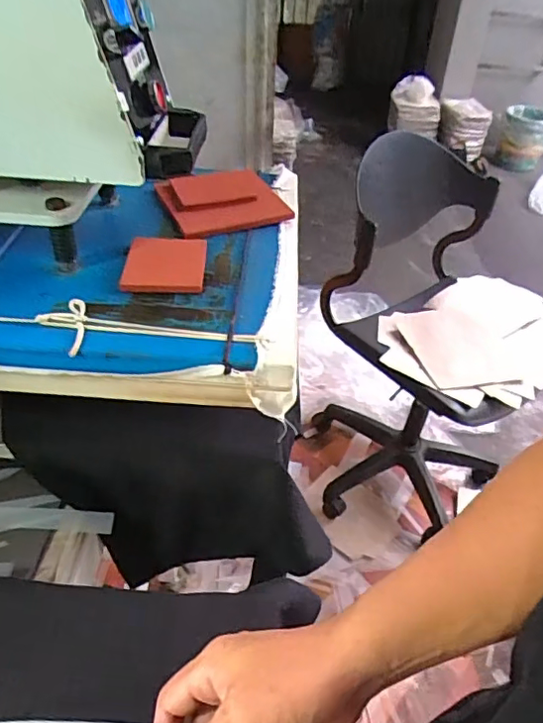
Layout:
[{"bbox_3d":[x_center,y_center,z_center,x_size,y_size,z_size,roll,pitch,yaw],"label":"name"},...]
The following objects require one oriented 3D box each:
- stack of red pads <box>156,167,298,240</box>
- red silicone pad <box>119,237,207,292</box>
[{"bbox_3d":[-0.054,-0.190,0.648,0.134,0.015,0.112,-17,54,-22],"label":"stack of red pads"},{"bbox_3d":[-0.106,-0.102,0.558,0.078,0.010,0.098,0,40,-4],"label":"red silicone pad"}]

